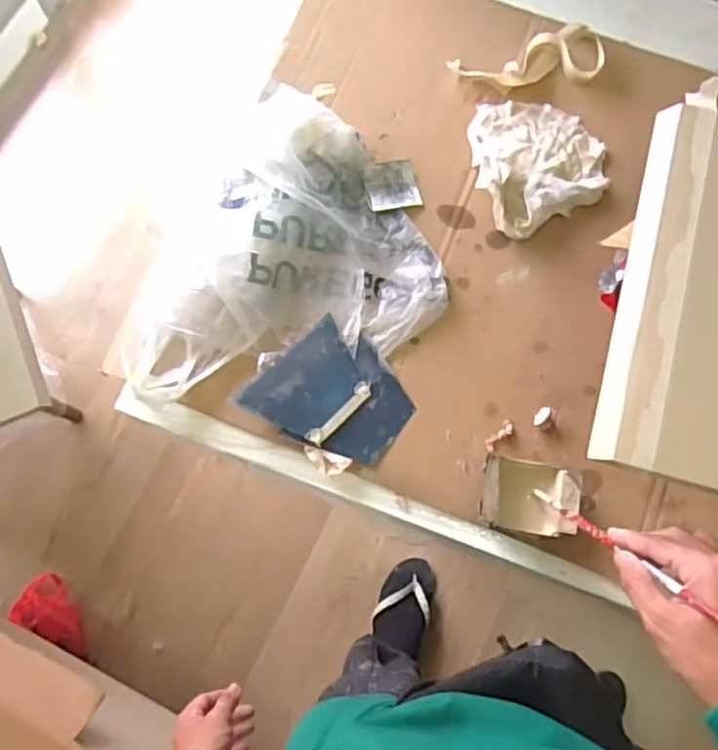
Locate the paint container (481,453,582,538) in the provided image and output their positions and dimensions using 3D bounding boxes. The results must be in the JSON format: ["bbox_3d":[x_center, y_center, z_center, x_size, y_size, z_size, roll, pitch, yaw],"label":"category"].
[{"bbox_3d":[0.172,0.123,0.653,0.097,0.028,0.069,9,77,2],"label":"paint container"}]

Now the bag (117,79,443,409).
[{"bbox_3d":[-0.106,-0.144,0.711,0.350,0.052,0.302,-20,77,-4],"label":"bag"}]

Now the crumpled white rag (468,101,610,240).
[{"bbox_3d":[0.202,-0.258,0.746,0.161,0.031,0.165,-28,78,-6],"label":"crumpled white rag"}]

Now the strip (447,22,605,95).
[{"bbox_3d":[0.205,-0.370,0.775,0.175,0.027,0.067,-17,77,-4],"label":"strip"}]

